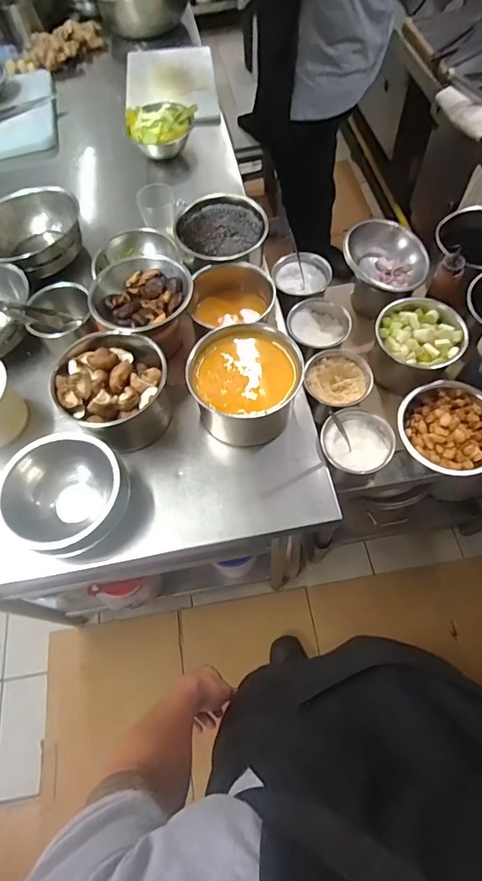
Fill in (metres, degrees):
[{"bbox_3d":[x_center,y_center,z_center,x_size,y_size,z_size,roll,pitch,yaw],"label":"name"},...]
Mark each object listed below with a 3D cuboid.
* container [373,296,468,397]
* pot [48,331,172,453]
[{"bbox_3d":[0.326,-0.175,0.831,0.153,0.109,0.155,-22,63,-8],"label":"container"},{"bbox_3d":[-0.209,-0.086,0.717,0.165,0.125,0.166,-1,62,3],"label":"pot"}]

